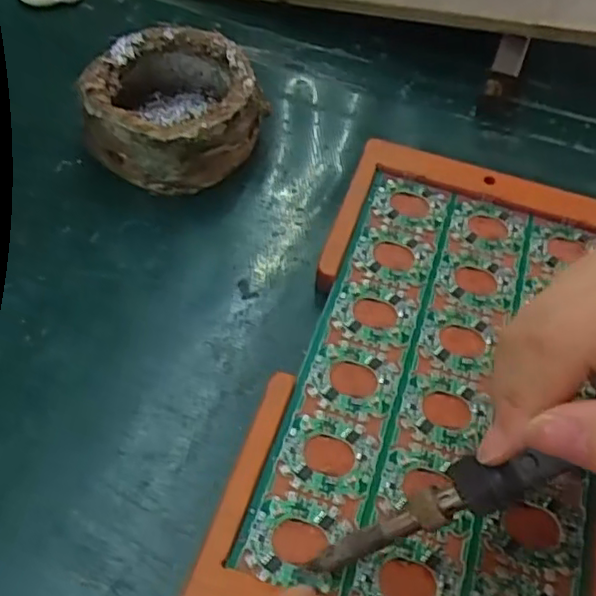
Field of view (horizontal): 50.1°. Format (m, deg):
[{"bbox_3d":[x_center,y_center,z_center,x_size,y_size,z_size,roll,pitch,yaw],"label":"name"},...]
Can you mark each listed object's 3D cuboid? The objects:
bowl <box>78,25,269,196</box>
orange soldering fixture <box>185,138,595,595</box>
[{"bbox_3d":[-0.061,-0.097,0.328,0.079,0.043,0.080,3,56,-4],"label":"bowl"},{"bbox_3d":[0.064,0.029,0.264,0.136,0.012,0.229,15,58,10],"label":"orange soldering fixture"}]

